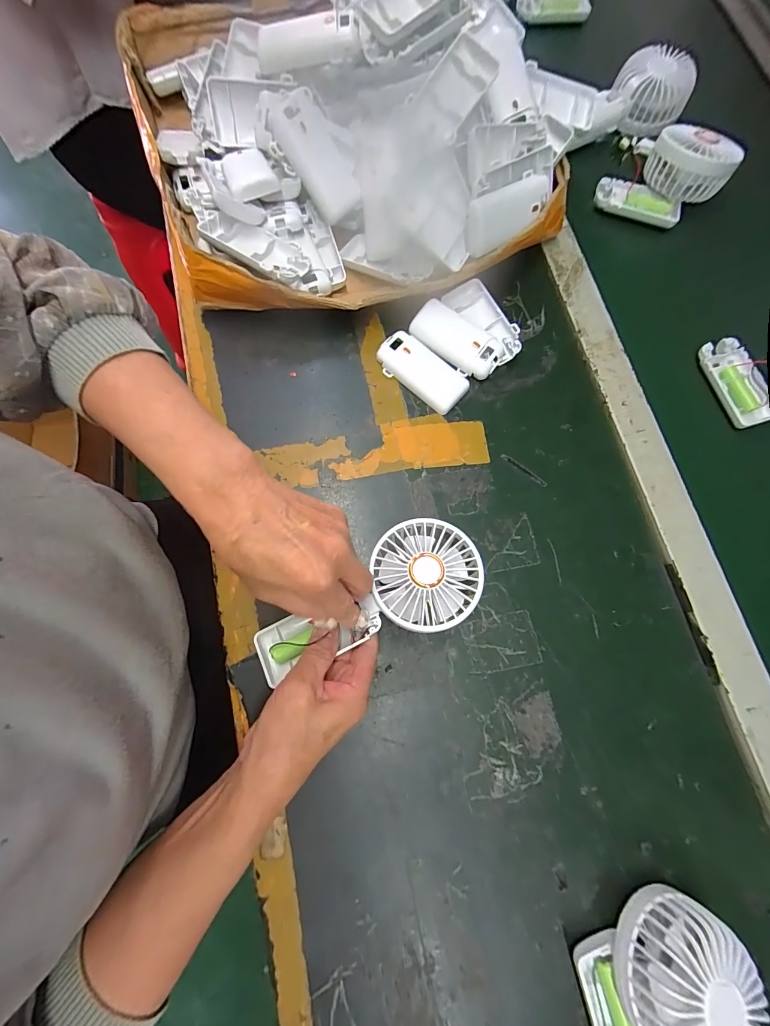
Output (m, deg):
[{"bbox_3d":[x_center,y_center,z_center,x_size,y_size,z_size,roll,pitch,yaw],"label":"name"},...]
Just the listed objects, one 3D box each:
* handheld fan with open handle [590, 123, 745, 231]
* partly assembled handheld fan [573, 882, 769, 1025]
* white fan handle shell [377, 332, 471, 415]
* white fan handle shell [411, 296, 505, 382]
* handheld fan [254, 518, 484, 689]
[{"bbox_3d":[0.310,-0.374,0.413,0.111,0.052,0.099,35,78,6],"label":"handheld fan with open handle"},{"bbox_3d":[0.190,0.332,0.246,0.105,0.055,0.117,-6,77,-3],"label":"partly assembled handheld fan"},{"bbox_3d":[0.037,-0.142,0.374,0.093,0.015,0.043,35,78,6],"label":"white fan handle shell"},{"bbox_3d":[0.073,-0.174,0.378,0.092,0.023,0.049,36,78,7],"label":"white fan handle shell"},{"bbox_3d":[-0.014,0.070,0.294,0.187,0.026,0.081,-26,79,0],"label":"handheld fan"}]

